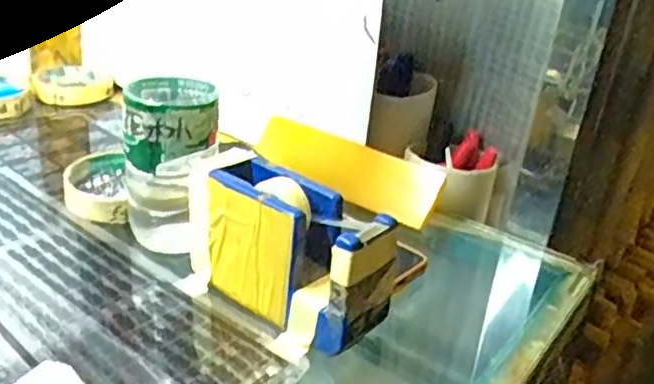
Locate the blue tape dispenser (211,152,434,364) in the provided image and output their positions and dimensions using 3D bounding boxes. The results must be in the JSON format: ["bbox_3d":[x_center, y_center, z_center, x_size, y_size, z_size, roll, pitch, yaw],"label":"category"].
[{"bbox_3d":[-0.017,0.041,0.401,0.129,0.082,0.055,21,29,31],"label":"blue tape dispenser"}]

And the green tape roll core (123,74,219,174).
[{"bbox_3d":[-0.106,-0.051,0.460,0.059,0.044,0.069,2,26,-7],"label":"green tape roll core"}]

